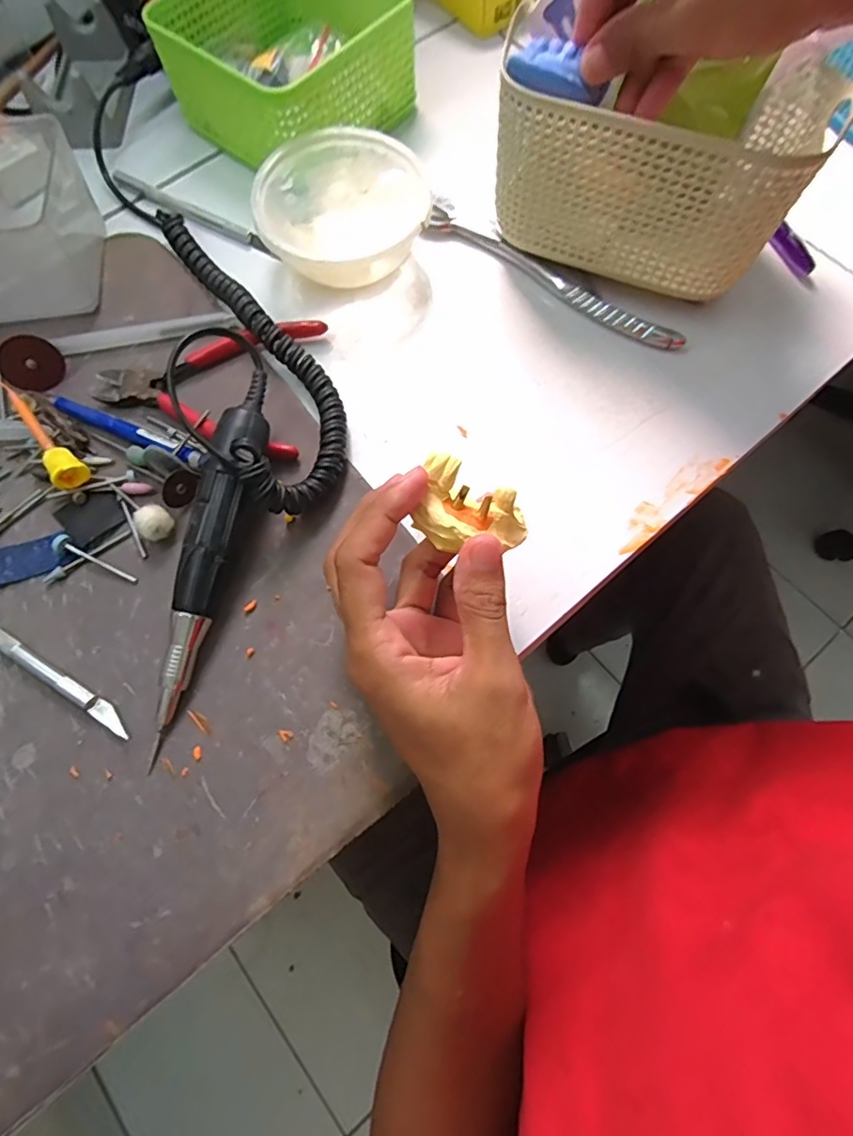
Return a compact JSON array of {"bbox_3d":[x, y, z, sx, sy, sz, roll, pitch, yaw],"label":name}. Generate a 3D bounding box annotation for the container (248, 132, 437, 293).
[{"bbox_3d":[-0.049,-0.214,0.340,0.100,0.043,0.096,0,71,0],"label":"container"}]

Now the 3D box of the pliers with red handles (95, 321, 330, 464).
[{"bbox_3d":[-0.128,-0.109,0.320,0.121,0.006,0.093,5,71,2],"label":"pliers with red handles"}]

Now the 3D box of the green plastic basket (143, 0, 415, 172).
[{"bbox_3d":[-0.092,-0.342,0.372,0.129,0.062,0.125,36,75,12],"label":"green plastic basket"}]

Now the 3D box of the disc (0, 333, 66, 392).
[{"bbox_3d":[-0.223,-0.115,0.311,0.030,0.029,0.004,-45,38,-14],"label":"disc"}]

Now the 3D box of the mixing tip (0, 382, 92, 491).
[{"bbox_3d":[-0.218,-0.076,0.305,0.017,0.016,0.089,-43,76,-13],"label":"mixing tip"}]

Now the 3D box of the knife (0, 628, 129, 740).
[{"bbox_3d":[-0.197,0.042,0.270,0.133,0.006,0.008,30,74,10],"label":"knife"}]

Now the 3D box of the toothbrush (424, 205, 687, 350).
[{"bbox_3d":[0.075,-0.181,0.343,0.180,0.012,0.015,36,75,12],"label":"toothbrush"}]

